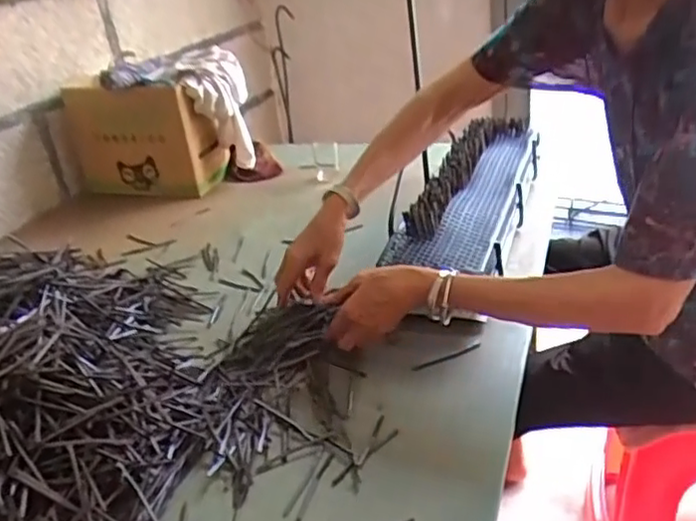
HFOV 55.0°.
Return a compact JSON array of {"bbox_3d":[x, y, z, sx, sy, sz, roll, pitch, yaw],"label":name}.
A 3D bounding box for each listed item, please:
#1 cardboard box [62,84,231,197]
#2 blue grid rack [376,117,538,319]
[{"bbox_3d":[-0.456,-0.277,1.509,0.316,0.253,0.114,2,28,18],"label":"cardboard box"},{"bbox_3d":[0.208,-0.110,1.092,0.148,0.100,0.556,4,29,22],"label":"blue grid rack"}]

